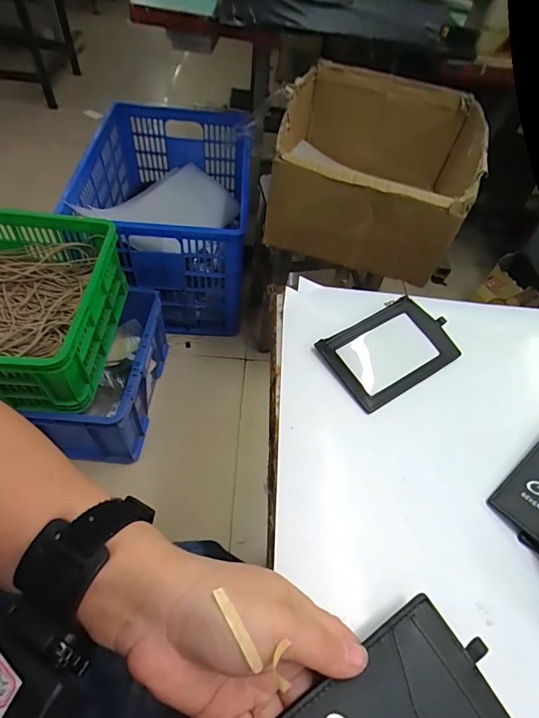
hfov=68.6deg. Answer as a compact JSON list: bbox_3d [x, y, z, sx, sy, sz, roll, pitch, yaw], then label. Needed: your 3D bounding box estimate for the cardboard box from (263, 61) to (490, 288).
[{"bbox_3d":[0.243,-0.448,0.924,0.424,0.234,0.497,11,53,3],"label":"cardboard box"}]

